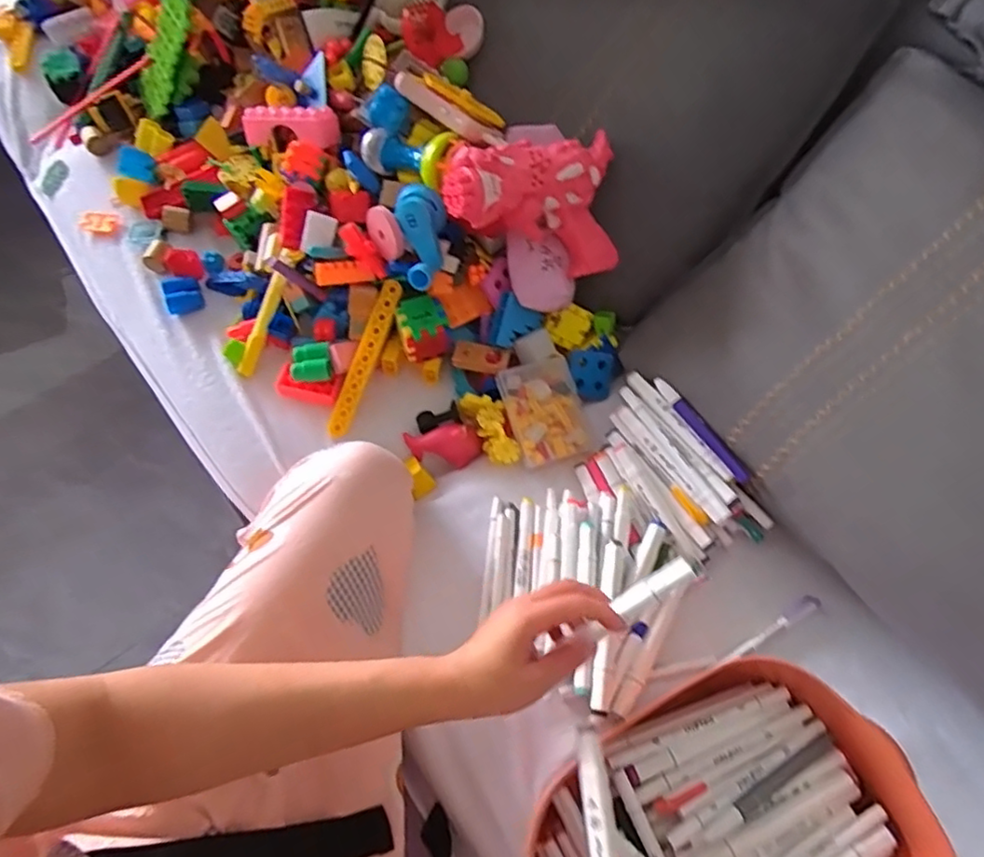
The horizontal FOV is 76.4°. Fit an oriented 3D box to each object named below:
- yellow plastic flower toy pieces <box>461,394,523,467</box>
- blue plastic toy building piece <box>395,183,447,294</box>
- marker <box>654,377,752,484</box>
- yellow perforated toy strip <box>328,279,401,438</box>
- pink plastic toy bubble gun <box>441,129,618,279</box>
[{"bbox_3d":[0.000,-0.001,0.674,0.037,0.021,0.085,-24,65,-11],"label":"yellow plastic flower toy pieces"},{"bbox_3d":[-0.072,-0.198,0.653,0.050,0.038,0.104,-4,92,-1],"label":"blue plastic toy building piece"},{"bbox_3d":[0.205,-0.001,0.612,0.014,0.010,0.130,-31,67,-14],"label":"marker"},{"bbox_3d":[-0.137,-0.076,0.679,0.024,0.008,0.176,22,89,-26],"label":"yellow perforated toy strip"},{"bbox_3d":[0.032,-0.236,0.658,0.188,0.137,0.100,-8,22,-26],"label":"pink plastic toy bubble gun"}]

